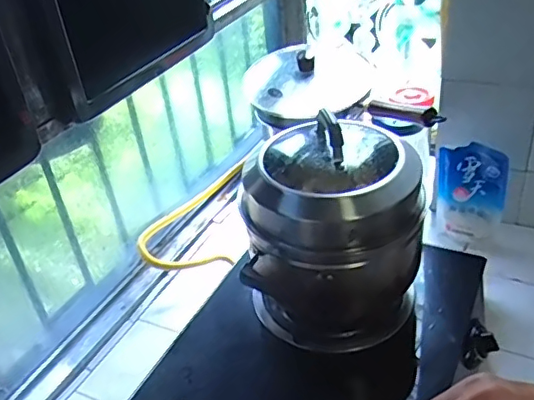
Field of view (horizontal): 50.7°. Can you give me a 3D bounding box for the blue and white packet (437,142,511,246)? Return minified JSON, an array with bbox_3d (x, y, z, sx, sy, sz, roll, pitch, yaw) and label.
[{"bbox_3d":[0.331,-0.010,0.922,0.107,0.173,0.032,14,40,26],"label":"blue and white packet"}]

